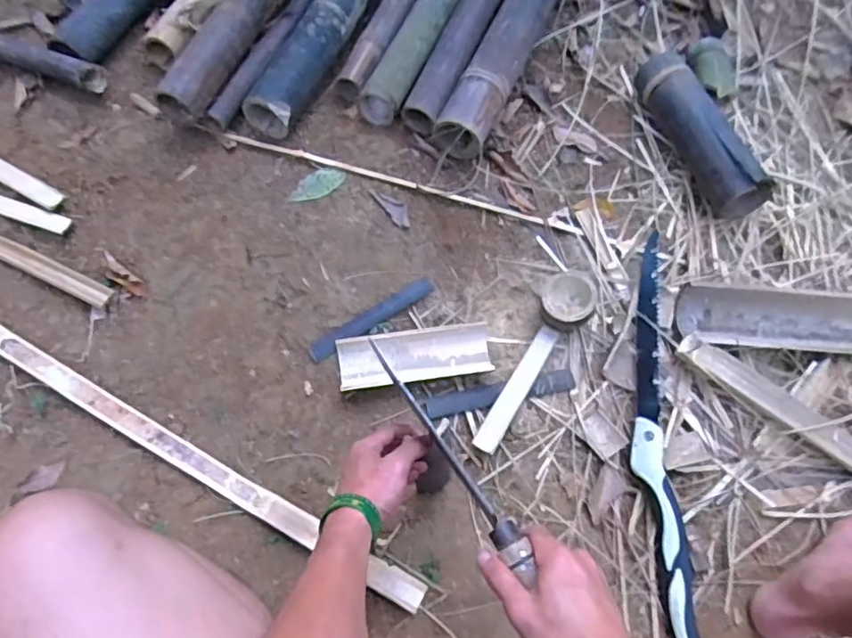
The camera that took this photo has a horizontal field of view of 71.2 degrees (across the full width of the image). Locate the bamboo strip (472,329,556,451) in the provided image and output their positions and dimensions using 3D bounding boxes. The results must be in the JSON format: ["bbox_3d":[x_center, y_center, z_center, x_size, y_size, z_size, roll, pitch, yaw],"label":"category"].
[{"bbox_3d":[0.131,0.097,0.850,0.031,0.013,0.213,28,65,15],"label":"bamboo strip"}]

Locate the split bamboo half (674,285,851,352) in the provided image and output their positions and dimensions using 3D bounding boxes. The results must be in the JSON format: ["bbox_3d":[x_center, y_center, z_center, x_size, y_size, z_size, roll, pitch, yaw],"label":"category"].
[{"bbox_3d":[0.566,0.003,0.878,0.404,0.037,0.099,3,64,-2],"label":"split bamboo half"}]

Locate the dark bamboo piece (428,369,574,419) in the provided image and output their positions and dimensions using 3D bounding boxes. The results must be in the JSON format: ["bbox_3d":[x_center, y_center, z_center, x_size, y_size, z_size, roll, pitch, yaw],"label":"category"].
[{"bbox_3d":[0.108,0.104,0.846,0.215,0.009,0.031,-12,62,-6],"label":"dark bamboo piece"}]

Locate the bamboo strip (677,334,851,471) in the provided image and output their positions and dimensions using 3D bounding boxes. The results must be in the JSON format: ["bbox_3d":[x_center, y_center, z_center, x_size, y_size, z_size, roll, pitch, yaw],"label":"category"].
[{"bbox_3d":[0.506,0.125,0.824,0.339,0.017,0.051,36,69,7],"label":"bamboo strip"}]

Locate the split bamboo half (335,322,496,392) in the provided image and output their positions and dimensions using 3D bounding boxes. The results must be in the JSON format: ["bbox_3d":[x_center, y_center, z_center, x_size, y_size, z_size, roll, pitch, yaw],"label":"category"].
[{"bbox_3d":[-0.016,0.051,0.859,0.215,0.027,0.070,-8,62,-4],"label":"split bamboo half"}]

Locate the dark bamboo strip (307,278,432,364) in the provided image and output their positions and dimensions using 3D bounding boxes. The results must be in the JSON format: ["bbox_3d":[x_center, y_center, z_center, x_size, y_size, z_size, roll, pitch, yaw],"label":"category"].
[{"bbox_3d":[-0.079,-0.002,0.904,0.217,0.011,0.030,-34,66,-16],"label":"dark bamboo strip"}]

